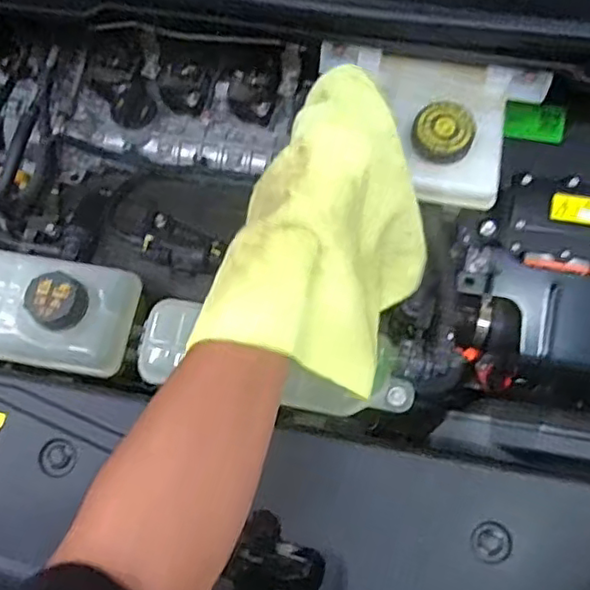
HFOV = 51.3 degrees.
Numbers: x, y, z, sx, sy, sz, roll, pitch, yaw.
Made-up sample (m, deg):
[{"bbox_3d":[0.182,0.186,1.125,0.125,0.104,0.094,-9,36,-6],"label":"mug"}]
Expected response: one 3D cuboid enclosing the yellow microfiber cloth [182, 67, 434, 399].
[{"bbox_3d":[0.035,-0.043,0.465,0.124,0.139,0.219,21,75,8],"label":"yellow microfiber cloth"}]

